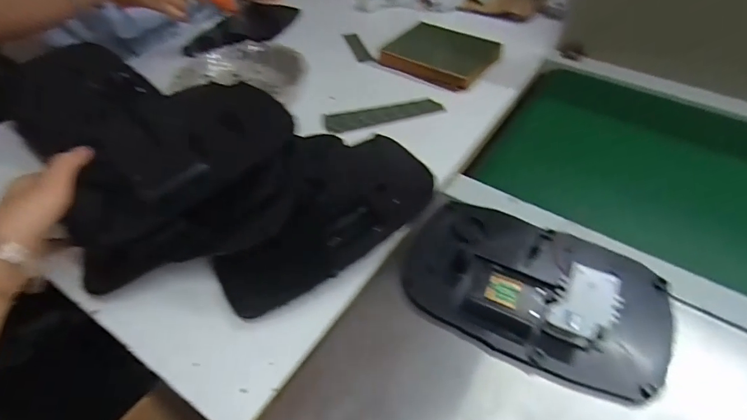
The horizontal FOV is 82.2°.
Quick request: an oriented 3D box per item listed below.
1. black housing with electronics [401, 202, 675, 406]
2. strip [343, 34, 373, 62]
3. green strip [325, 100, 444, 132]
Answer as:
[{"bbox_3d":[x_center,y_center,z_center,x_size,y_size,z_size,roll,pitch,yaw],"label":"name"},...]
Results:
[{"bbox_3d":[0.144,0.063,0.389,0.236,0.036,0.149,22,50,20],"label":"black housing with electronics"},{"bbox_3d":[-0.027,-0.280,0.738,0.024,0.007,0.092,-16,51,-9],"label":"strip"},{"bbox_3d":[0.012,-0.135,0.601,0.158,0.007,0.051,-16,45,-12],"label":"green strip"}]

